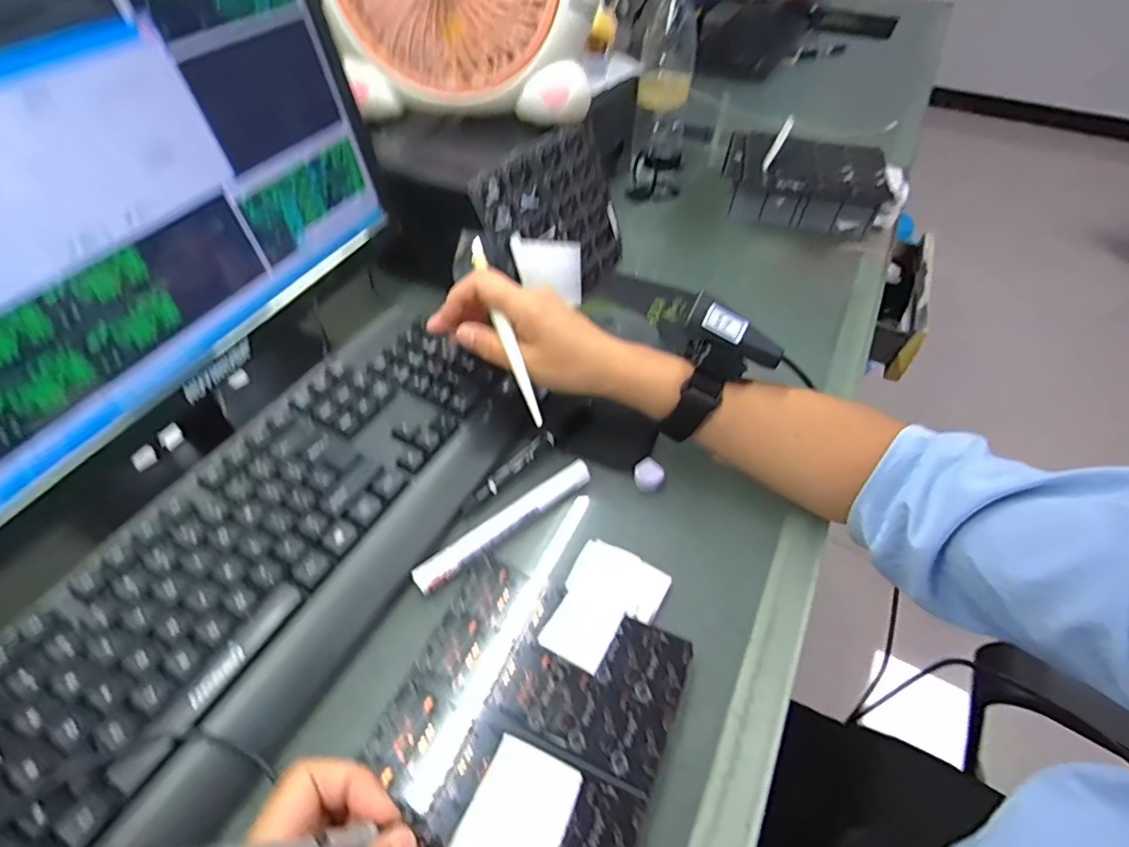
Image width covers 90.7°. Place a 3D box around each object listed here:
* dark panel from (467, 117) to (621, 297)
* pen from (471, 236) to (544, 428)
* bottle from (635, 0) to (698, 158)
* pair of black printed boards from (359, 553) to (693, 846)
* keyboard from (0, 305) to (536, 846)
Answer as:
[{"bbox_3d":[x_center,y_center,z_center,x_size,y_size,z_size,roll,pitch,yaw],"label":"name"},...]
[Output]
[{"bbox_3d":[-0.006,-0.195,0.547,0.010,0.149,0.171,12,46,40],"label":"dark panel"},{"bbox_3d":[-0.043,-0.067,0.392,0.010,0.007,0.150,-16,74,-15],"label":"pen"},{"bbox_3d":[0.125,-0.421,0.668,0.064,0.190,0.069,2,47,1],"label":"bottle"},{"bbox_3d":[-0.022,0.163,0.296,0.140,0.004,0.163,19,50,16],"label":"pair of black printed boards"},{"bbox_3d":[-0.182,0.079,0.354,0.156,0.039,0.405,22,51,19],"label":"keyboard"}]

